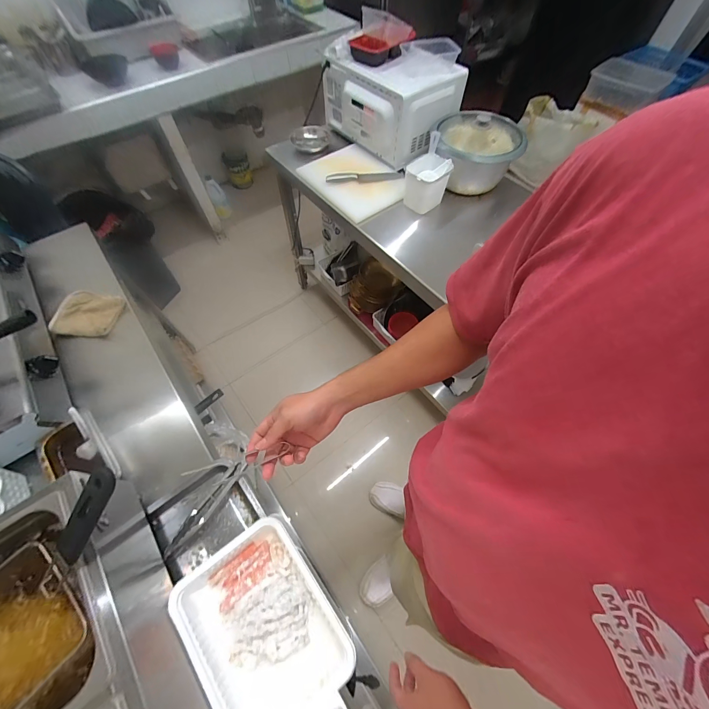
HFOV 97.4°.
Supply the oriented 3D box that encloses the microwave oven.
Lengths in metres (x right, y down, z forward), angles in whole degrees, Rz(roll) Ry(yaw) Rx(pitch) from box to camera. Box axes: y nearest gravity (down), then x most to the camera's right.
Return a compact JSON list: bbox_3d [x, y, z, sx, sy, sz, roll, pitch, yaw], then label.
[{"bbox_3d":[0.109,-0.915,1.110,0.282,0.254,0.438,-40,68,-20],"label":"microwave oven"}]

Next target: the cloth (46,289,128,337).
[{"bbox_3d":[-0.693,-0.107,0.813,0.139,0.033,0.129,5,61,3],"label":"cloth"}]

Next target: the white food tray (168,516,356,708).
[{"bbox_3d":[-0.141,0.431,0.493,0.201,0.060,0.266,-33,66,-17],"label":"white food tray"}]

